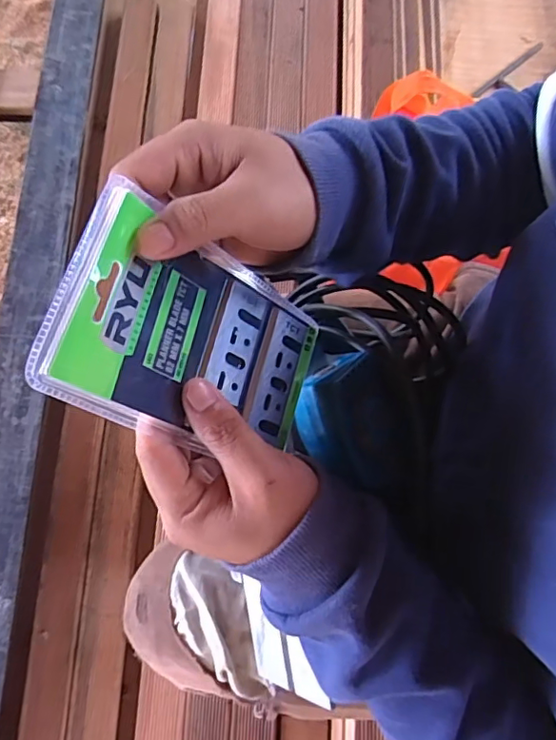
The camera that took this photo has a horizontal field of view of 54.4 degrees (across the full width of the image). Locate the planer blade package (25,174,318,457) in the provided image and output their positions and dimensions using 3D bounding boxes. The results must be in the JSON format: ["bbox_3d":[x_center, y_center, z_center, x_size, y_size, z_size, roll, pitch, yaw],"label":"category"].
[{"bbox_3d":[-0.037,-0.015,0.276,0.009,0.152,0.097,-4,68,45],"label":"planer blade package"}]

